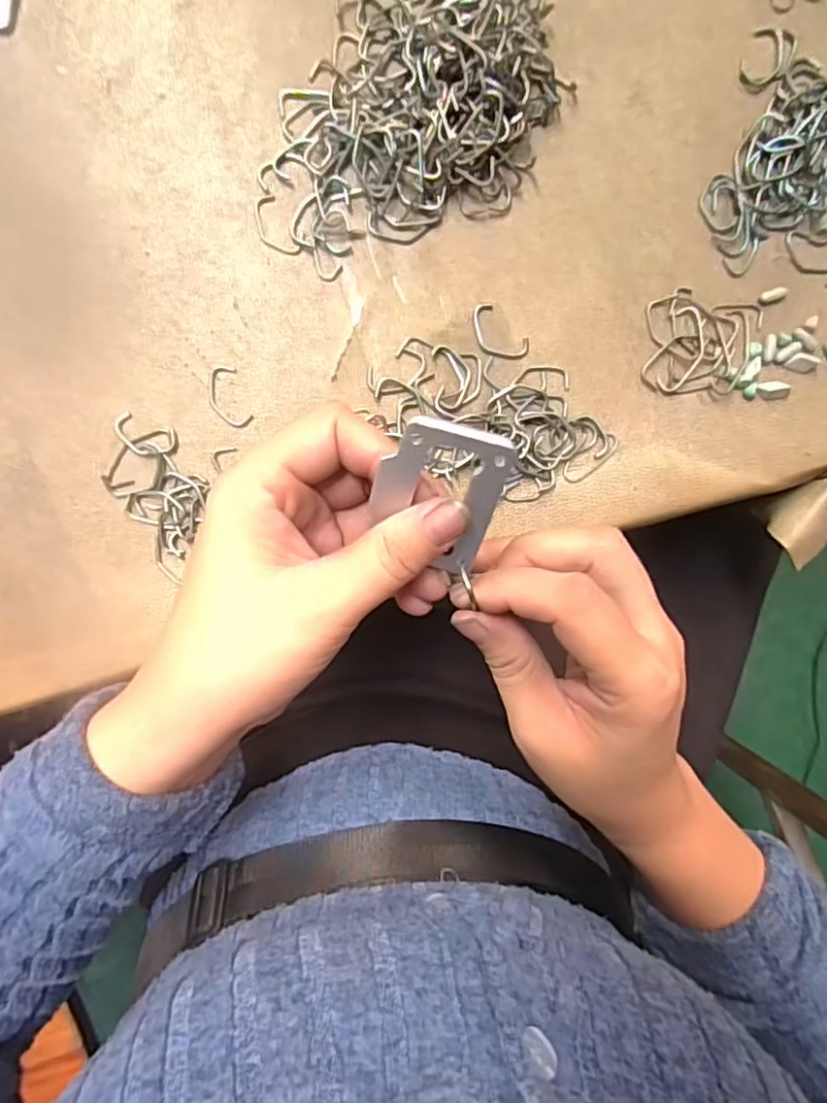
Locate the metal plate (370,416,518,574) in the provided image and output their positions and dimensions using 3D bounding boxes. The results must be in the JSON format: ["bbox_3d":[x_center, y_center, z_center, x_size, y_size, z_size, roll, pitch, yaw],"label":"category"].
[{"bbox_3d":[0.008,-0.016,0.190,0.036,0.004,0.050,12,127,-6],"label":"metal plate"}]

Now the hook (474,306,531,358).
[{"bbox_3d":[0.043,-0.109,0.314,0.034,0.004,0.019,42,91,-5],"label":"hook"}]

